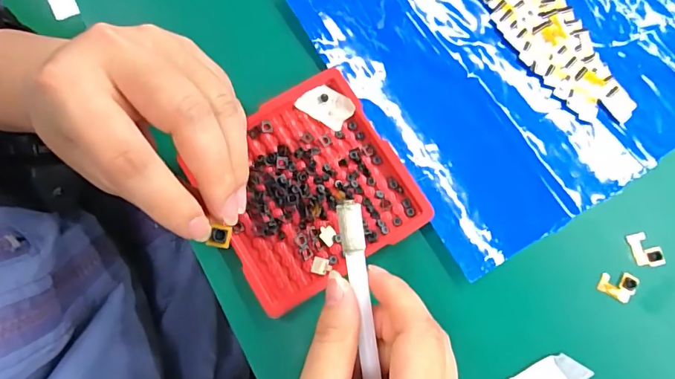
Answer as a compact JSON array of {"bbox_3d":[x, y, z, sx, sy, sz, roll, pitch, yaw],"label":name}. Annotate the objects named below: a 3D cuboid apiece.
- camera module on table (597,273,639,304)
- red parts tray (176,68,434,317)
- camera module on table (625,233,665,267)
[{"bbox_3d":[0.146,0.050,0.236,0.019,0.004,0.015,29,79,7],"label":"camera module on table"},{"bbox_3d":[-0.016,-0.001,0.245,0.100,0.011,0.097,-33,79,-7],"label":"red parts tray"},{"bbox_3d":[0.163,0.032,0.240,0.014,0.004,0.019,-18,78,-4],"label":"camera module on table"}]

